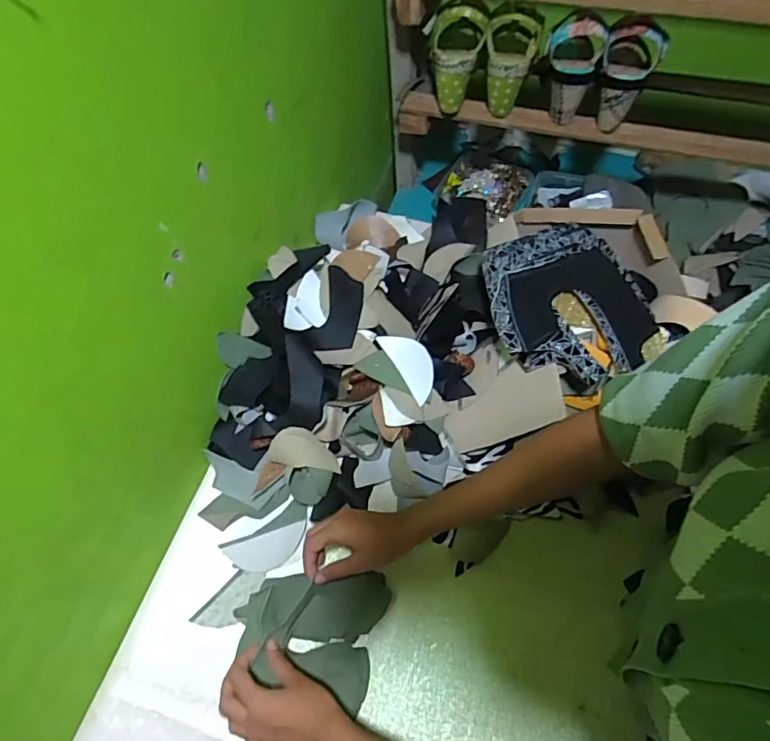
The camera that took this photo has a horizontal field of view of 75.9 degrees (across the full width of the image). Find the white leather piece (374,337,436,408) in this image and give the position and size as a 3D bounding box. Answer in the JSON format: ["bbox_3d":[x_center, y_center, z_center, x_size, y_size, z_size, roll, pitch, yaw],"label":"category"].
[{"bbox_3d":[0.036,-0.011,0.643,0.045,0.005,0.102,-34,74,5],"label":"white leather piece"}]

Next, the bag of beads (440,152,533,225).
[{"bbox_3d":[0.197,-0.374,0.993,0.162,0.034,0.151,27,66,17],"label":"bag of beads"}]

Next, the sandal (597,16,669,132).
[{"bbox_3d":[0.352,-0.425,0.719,0.080,0.144,0.048,15,33,9],"label":"sandal"}]

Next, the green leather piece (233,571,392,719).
[{"bbox_3d":[-0.086,0.285,0.565,0.159,0.050,0.126,14,64,9],"label":"green leather piece"}]

